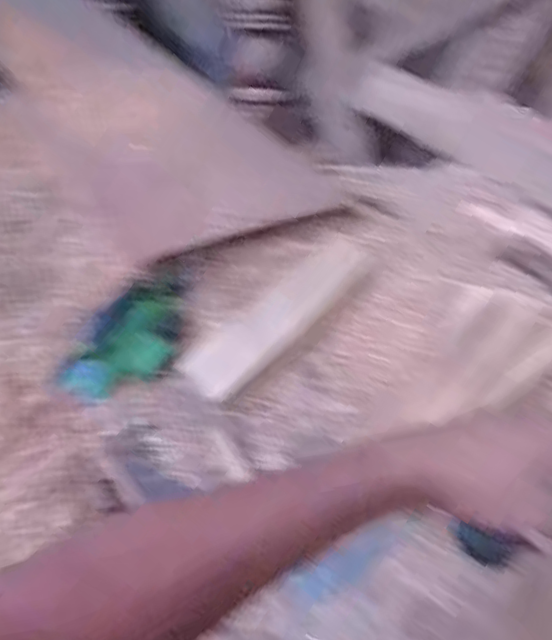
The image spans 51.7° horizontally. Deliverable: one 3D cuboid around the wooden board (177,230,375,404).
[{"bbox_3d":[0.012,-0.010,0.974,0.378,0.018,0.098,-41,98,-16],"label":"wooden board"}]

